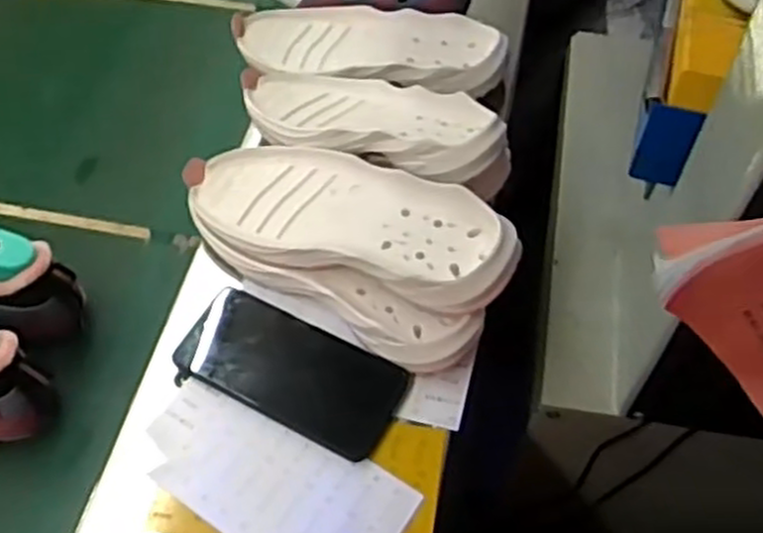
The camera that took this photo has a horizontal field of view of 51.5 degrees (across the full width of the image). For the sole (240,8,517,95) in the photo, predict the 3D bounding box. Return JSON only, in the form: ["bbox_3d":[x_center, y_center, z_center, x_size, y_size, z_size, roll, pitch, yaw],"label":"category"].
[{"bbox_3d":[-0.012,-0.211,0.740,0.251,0.036,0.109,9,57,6],"label":"sole"}]

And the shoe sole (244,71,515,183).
[{"bbox_3d":[-0.007,-0.125,0.655,0.230,0.032,0.087,19,58,27],"label":"shoe sole"}]

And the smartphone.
[{"bbox_3d":[-0.068,0.075,0.589,0.168,0.018,0.081,22,59,14],"label":"smartphone"}]

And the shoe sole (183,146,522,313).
[{"bbox_3d":[-0.025,-0.035,0.608,0.268,0.048,0.099,17,57,25],"label":"shoe sole"}]

